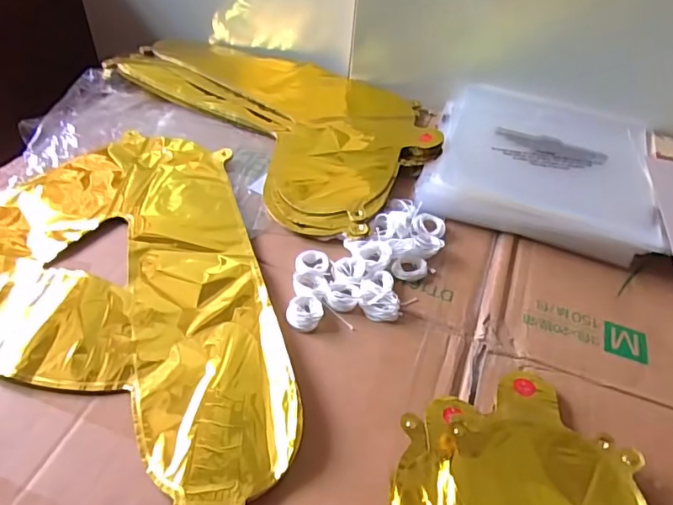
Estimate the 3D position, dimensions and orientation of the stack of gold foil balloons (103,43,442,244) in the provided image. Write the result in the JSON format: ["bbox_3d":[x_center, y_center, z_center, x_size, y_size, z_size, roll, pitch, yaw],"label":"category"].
[{"bbox_3d":[-0.061,-0.177,0.614,0.242,0.026,0.399,-34,58,-32],"label":"stack of gold foil balloons"}]

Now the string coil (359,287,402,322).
[{"bbox_3d":[0.035,0.041,0.424,0.034,0.015,0.023,19,48,12],"label":"string coil"}]

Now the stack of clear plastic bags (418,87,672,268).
[{"bbox_3d":[0.215,-0.100,0.567,0.216,0.035,0.238,16,47,9],"label":"stack of clear plastic bags"}]

